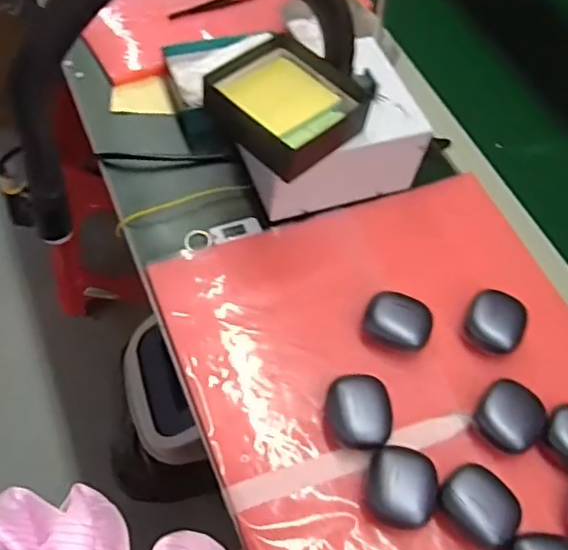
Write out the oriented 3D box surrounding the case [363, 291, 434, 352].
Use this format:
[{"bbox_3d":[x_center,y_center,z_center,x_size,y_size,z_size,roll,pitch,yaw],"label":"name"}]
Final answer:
[{"bbox_3d":[0.097,0.039,0.514,0.055,0.021,0.044,19,58,4],"label":"case"}]

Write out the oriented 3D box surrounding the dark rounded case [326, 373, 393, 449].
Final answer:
[{"bbox_3d":[0.059,0.106,0.468,0.048,0.023,0.056,0,59,-8],"label":"dark rounded case"}]

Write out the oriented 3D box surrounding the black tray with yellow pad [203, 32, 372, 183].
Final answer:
[{"bbox_3d":[0.001,-0.147,0.511,0.113,0.030,0.113,-38,70,-26],"label":"black tray with yellow pad"}]

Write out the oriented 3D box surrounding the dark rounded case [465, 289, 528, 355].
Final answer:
[{"bbox_3d":[0.184,0.038,0.518,0.048,0.019,0.056,22,58,6],"label":"dark rounded case"}]

